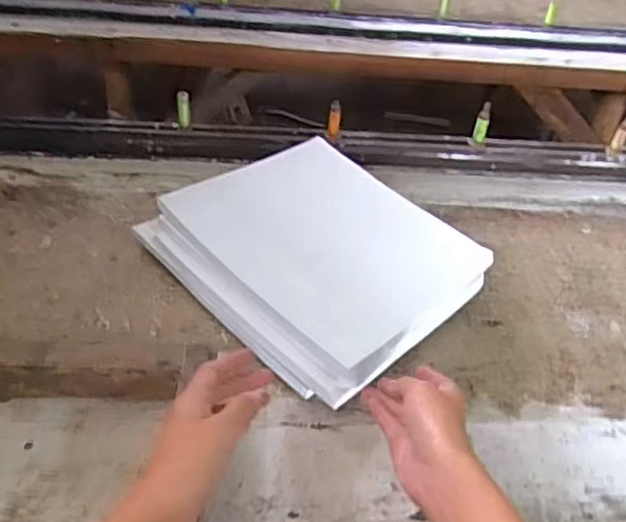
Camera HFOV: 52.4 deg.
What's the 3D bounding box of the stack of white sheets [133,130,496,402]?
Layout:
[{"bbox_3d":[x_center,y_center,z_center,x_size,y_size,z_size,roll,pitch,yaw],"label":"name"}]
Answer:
[{"bbox_3d":[0.003,-0.011,0.652,0.232,0.056,0.284,-31,55,-33],"label":"stack of white sheets"}]

